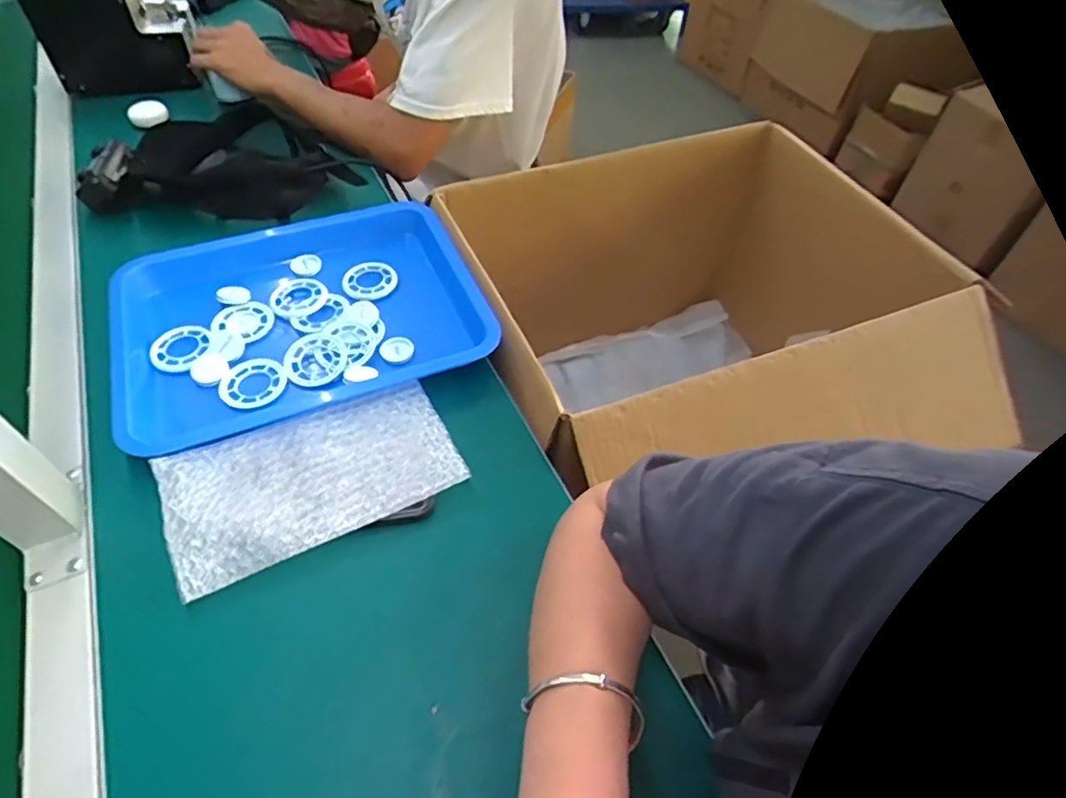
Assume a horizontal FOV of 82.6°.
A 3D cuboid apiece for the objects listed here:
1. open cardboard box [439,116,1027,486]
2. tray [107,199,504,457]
[{"bbox_3d":[0.180,-0.035,0.809,0.508,0.396,0.415,-16,53,-15],"label":"open cardboard box"},{"bbox_3d":[-0.232,-0.086,0.610,0.338,0.046,0.273,-19,54,-18],"label":"tray"}]

